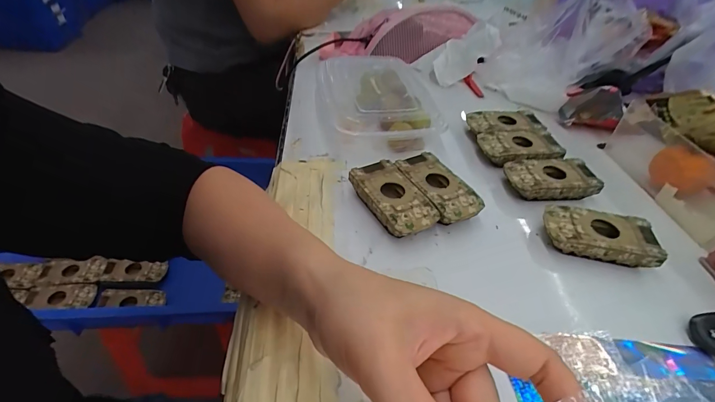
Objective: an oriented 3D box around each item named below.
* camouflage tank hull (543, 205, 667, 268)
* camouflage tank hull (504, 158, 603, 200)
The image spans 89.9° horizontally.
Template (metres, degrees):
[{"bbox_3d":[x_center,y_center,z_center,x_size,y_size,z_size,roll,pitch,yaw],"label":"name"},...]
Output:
[{"bbox_3d":[0.227,0.034,0.341,0.096,0.026,0.050,12,43,9],"label":"camouflage tank hull"},{"bbox_3d":[0.214,-0.024,0.401,0.093,0.025,0.051,-2,42,-6],"label":"camouflage tank hull"}]

